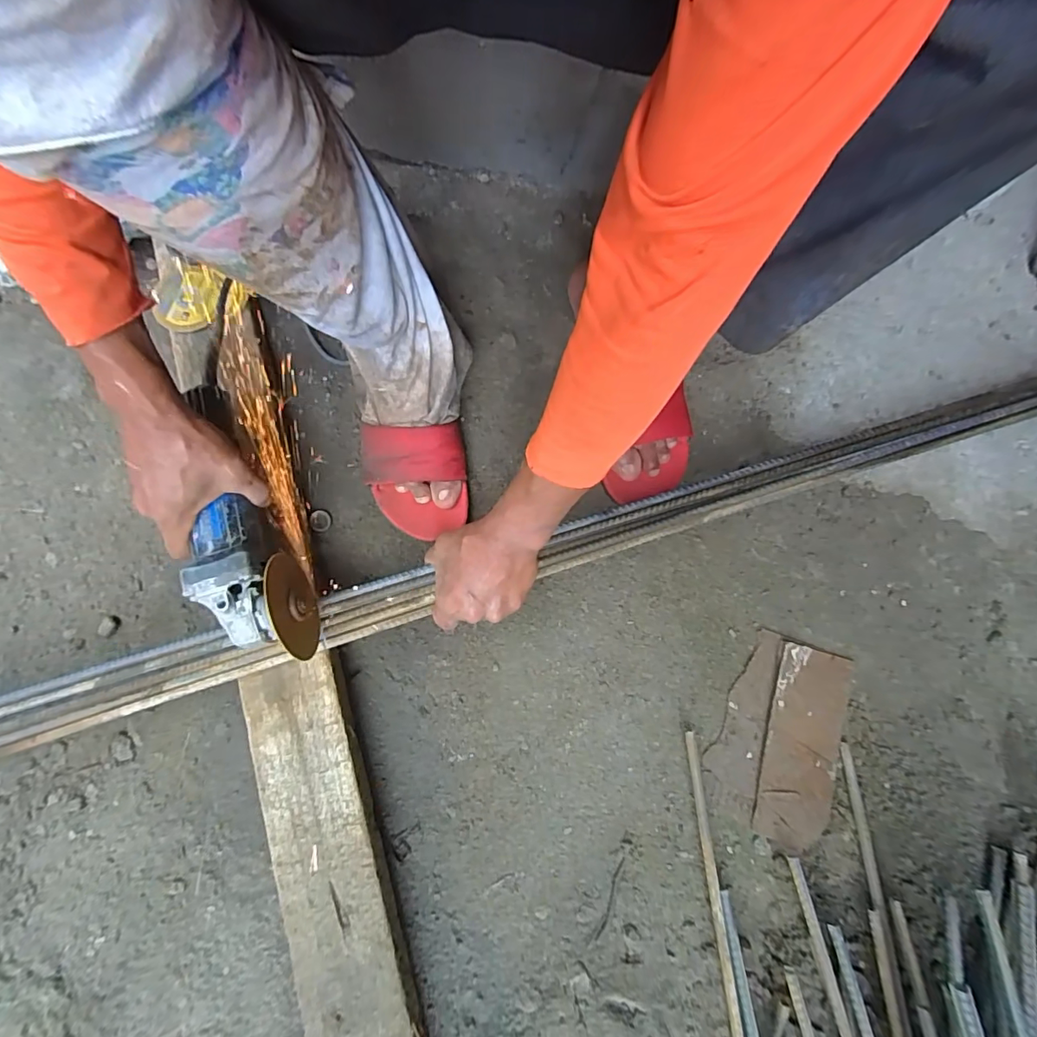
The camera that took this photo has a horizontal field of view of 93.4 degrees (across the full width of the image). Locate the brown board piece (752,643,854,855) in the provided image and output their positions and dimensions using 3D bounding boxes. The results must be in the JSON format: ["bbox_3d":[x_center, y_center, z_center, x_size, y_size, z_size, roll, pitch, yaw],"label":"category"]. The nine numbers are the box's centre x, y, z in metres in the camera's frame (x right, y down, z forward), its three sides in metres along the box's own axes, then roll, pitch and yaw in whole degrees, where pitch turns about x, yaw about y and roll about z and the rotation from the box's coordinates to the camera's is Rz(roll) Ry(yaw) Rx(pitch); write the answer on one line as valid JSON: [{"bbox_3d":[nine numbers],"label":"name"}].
[{"bbox_3d":[0.298,0.237,0.509,0.079,0.013,0.198,15,80,4],"label":"brown board piece"}]

